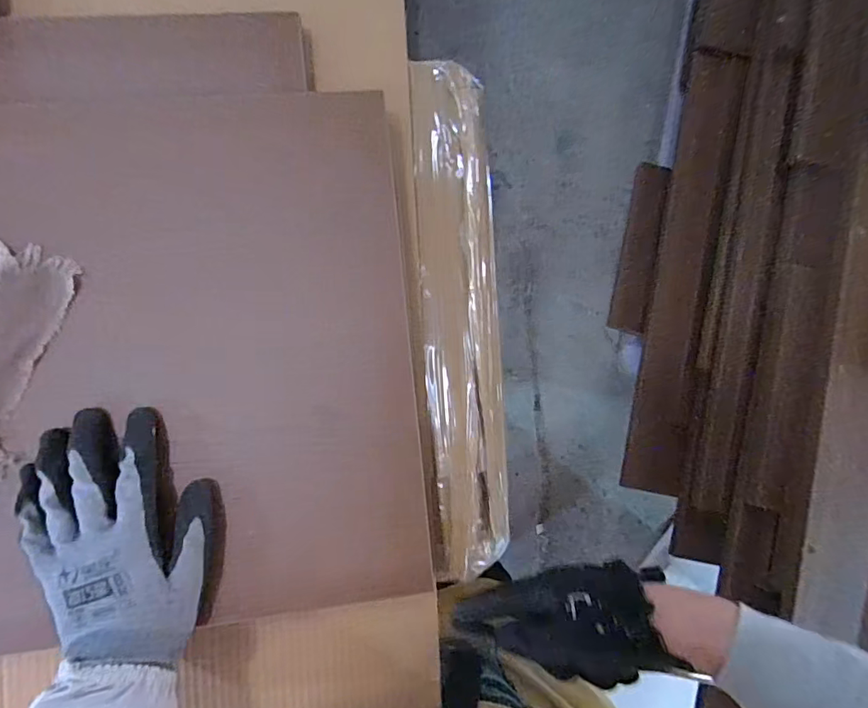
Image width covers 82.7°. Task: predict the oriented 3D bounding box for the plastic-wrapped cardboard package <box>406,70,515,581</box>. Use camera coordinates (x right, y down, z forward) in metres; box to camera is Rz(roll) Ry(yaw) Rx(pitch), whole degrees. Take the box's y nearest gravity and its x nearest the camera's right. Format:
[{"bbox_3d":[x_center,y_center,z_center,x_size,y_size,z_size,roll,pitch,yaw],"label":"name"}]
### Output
[{"bbox_3d":[0.024,-0.037,0.429,0.072,0.035,0.431,-3,86,-7],"label":"plastic-wrapped cardboard package"}]

